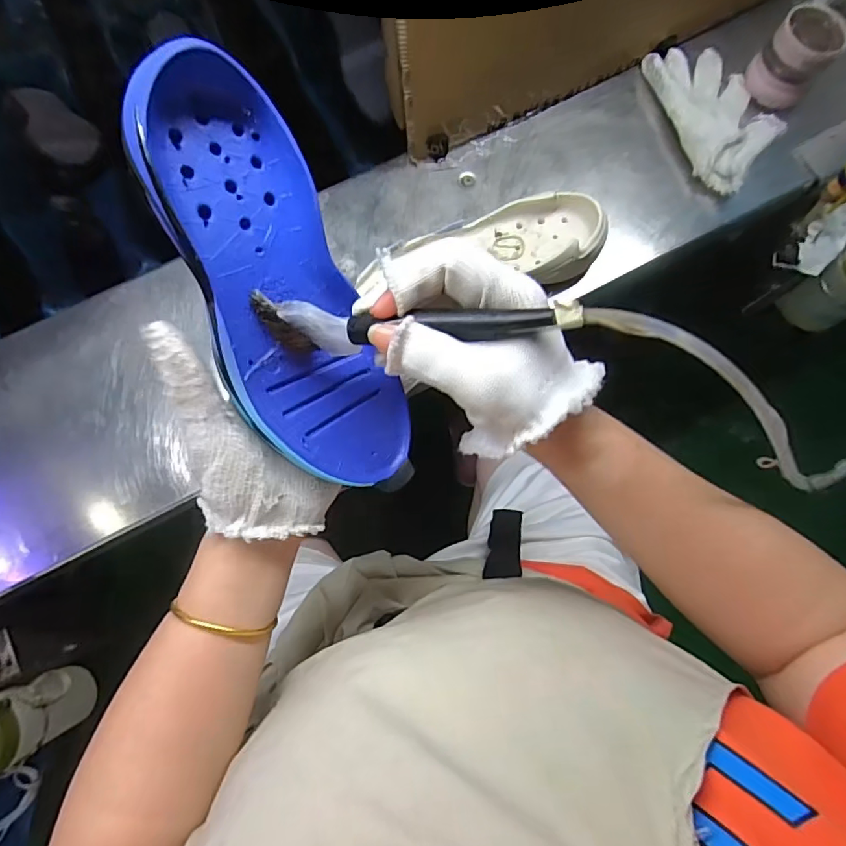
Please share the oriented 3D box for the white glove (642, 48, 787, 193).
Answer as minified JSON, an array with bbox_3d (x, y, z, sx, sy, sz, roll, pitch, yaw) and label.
[{"bbox_3d":[0.317,-0.333,0.560,0.106,0.033,0.185,-16,78,-5],"label":"white glove"}]

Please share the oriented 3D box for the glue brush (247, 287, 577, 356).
[{"bbox_3d":[-0.007,-0.050,0.253,0.162,0.037,0.018,2,73,21],"label":"glue brush"}]

